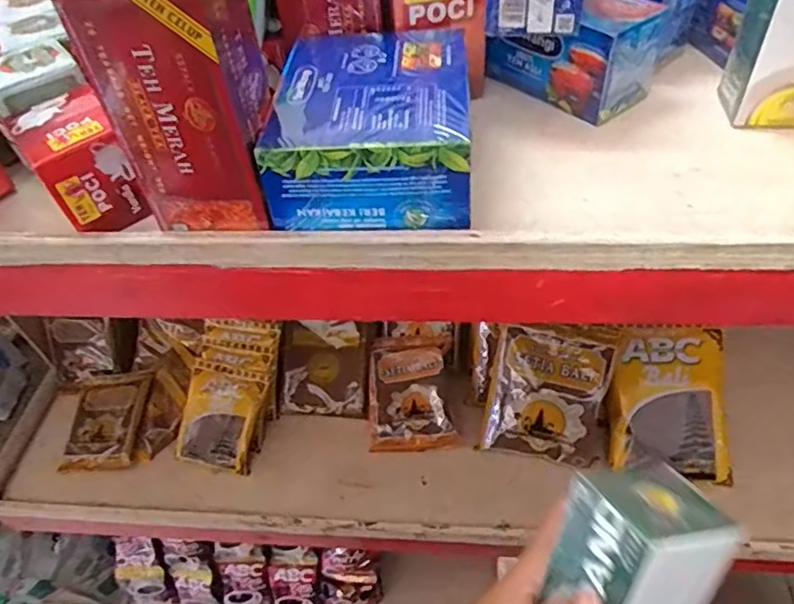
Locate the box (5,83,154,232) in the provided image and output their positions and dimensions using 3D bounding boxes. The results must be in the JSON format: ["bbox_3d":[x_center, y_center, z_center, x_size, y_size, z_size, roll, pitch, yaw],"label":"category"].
[{"bbox_3d":[-0.189,-0.085,0.350,0.048,0.057,0.076,-31,52,-20],"label":"box"}]

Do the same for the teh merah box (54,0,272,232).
[{"bbox_3d":[-0.106,-0.100,0.295,0.074,0.128,0.050,0,48,6],"label":"teh merah box"}]

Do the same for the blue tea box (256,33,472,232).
[{"bbox_3d":[-0.011,-0.103,0.343,0.107,0.052,0.124,0,48,7],"label":"blue tea box"}]

